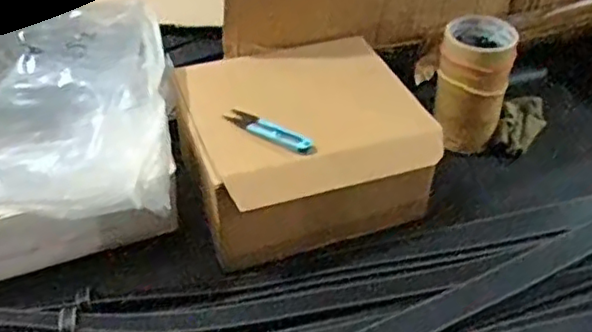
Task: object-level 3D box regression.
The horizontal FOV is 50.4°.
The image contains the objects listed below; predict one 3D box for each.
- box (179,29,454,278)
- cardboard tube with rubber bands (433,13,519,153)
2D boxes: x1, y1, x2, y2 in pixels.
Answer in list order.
[{"bbox_3d":[0.003,-0.030,0.685,0.239,0.096,0.215,-15,45,-19],"label":"box"},{"bbox_3d":[0.211,-0.102,0.765,0.087,0.144,0.083,10,42,7],"label":"cardboard tube with rubber bands"}]

